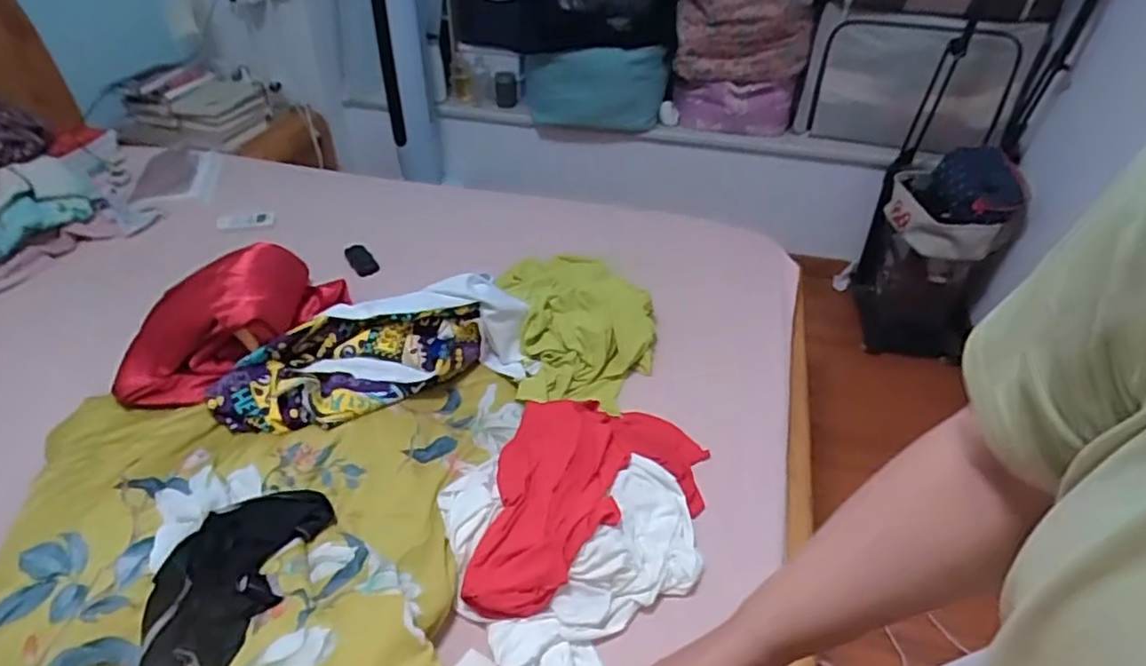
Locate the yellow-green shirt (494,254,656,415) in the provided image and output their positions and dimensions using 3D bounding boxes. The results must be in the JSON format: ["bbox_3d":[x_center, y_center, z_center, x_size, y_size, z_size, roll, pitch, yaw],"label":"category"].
[{"bbox_3d":[0.011,-0.051,1.256,0.280,0.099,0.428,-7,40,-9],"label":"yellow-green shirt"}]

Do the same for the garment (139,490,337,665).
[{"bbox_3d":[-0.427,0.297,0.806,0.147,0.033,0.267,13,41,14],"label":"garment"}]

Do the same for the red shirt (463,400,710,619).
[{"bbox_3d":[0.037,0.228,0.940,0.304,0.084,0.383,6,40,6],"label":"red shirt"}]

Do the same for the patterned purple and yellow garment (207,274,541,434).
[{"bbox_3d":[-0.314,0.041,1.099,0.526,0.138,0.198,-20,44,-24],"label":"patterned purple and yellow garment"}]

